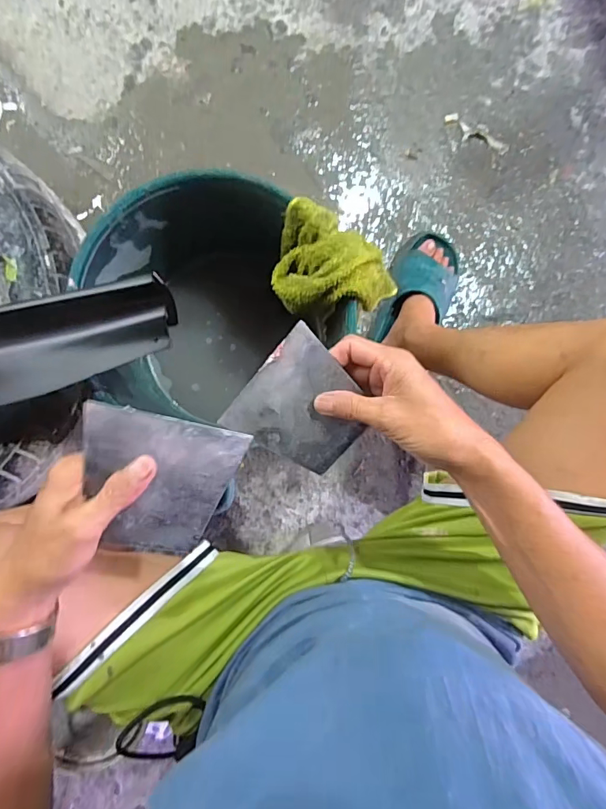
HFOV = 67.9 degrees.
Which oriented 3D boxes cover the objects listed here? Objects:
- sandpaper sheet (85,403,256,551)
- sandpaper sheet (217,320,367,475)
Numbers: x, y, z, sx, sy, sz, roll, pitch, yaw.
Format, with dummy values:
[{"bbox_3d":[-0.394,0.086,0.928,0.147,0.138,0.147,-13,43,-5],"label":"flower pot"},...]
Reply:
[{"bbox_3d":[-0.100,0.055,0.306,0.099,0.006,0.098,14,101,-23],"label":"sandpaper sheet"},{"bbox_3d":[0.003,0.003,0.364,0.095,0.004,0.098,36,106,-12],"label":"sandpaper sheet"}]

